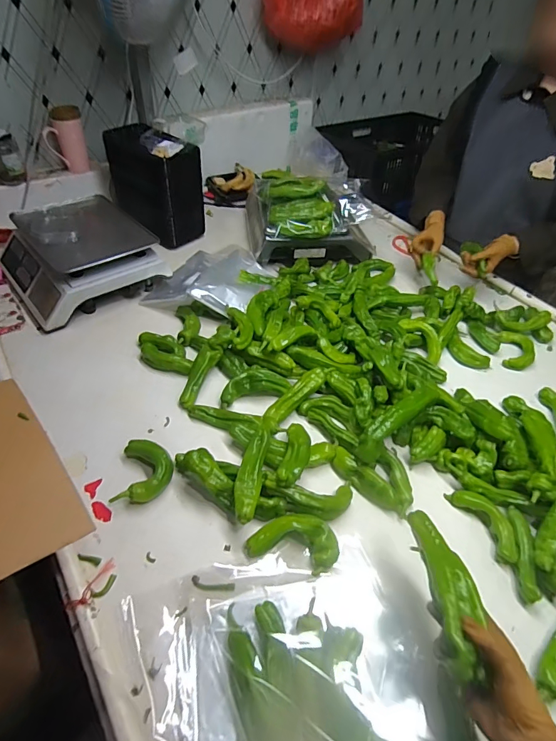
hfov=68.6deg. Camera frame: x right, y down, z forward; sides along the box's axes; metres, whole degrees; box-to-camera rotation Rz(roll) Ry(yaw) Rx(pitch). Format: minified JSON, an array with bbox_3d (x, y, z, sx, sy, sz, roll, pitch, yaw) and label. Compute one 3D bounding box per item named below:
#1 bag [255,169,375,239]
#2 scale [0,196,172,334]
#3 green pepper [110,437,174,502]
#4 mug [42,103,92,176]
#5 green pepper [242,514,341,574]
[{"bbox_3d":[0.090,-0.443,1.078,0.265,0.083,0.225,-4,47,-10],"label":"bag"},{"bbox_3d":[-0.480,-0.281,0.984,0.318,0.109,0.317,-30,56,-29],"label":"scale"},{"bbox_3d":[-0.213,0.160,0.656,0.086,0.040,0.105,1,46,-4],"label":"green pepper"},{"bbox_3d":[-0.597,-0.648,1.151,0.108,0.151,0.068,-16,50,-20],"label":"mug"},{"bbox_3d":[0.023,0.248,0.596,0.129,0.046,0.065,10,46,4],"label":"green pepper"}]

